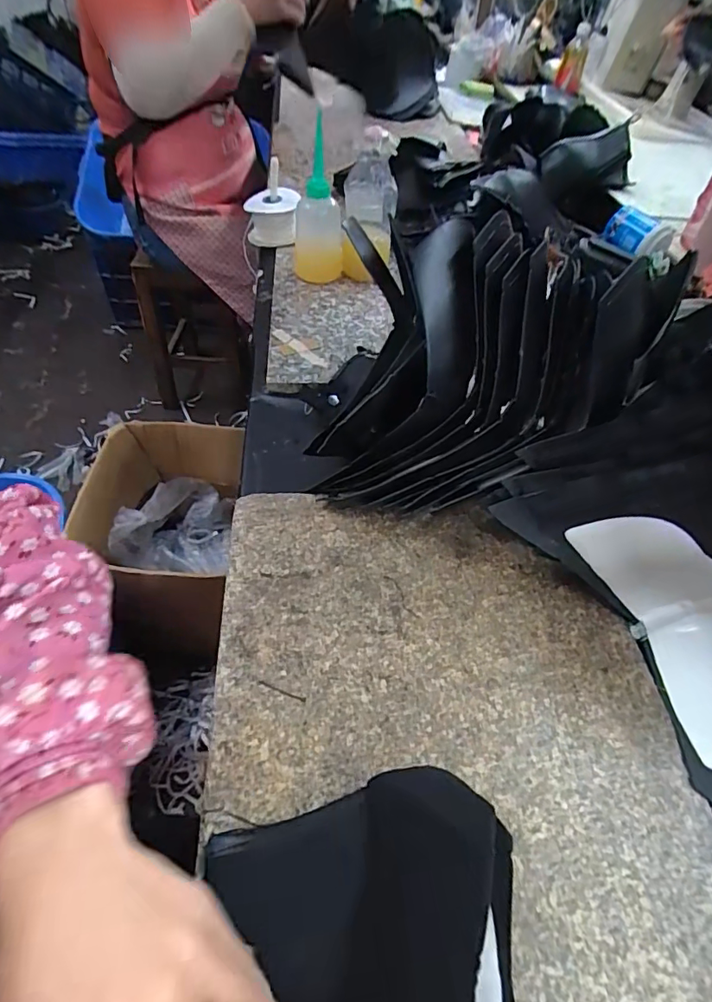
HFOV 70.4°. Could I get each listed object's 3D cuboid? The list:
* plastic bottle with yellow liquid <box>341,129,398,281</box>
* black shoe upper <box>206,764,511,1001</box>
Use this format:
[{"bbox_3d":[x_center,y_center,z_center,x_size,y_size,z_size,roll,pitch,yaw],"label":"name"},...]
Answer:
[{"bbox_3d":[0.017,-0.383,0.658,0.066,0.169,0.052,5,50,-1],"label":"plastic bottle with yellow liquid"},{"bbox_3d":[-0.010,0.262,0.186,0.151,0.047,0.282,1,53,1],"label":"black shoe upper"}]

